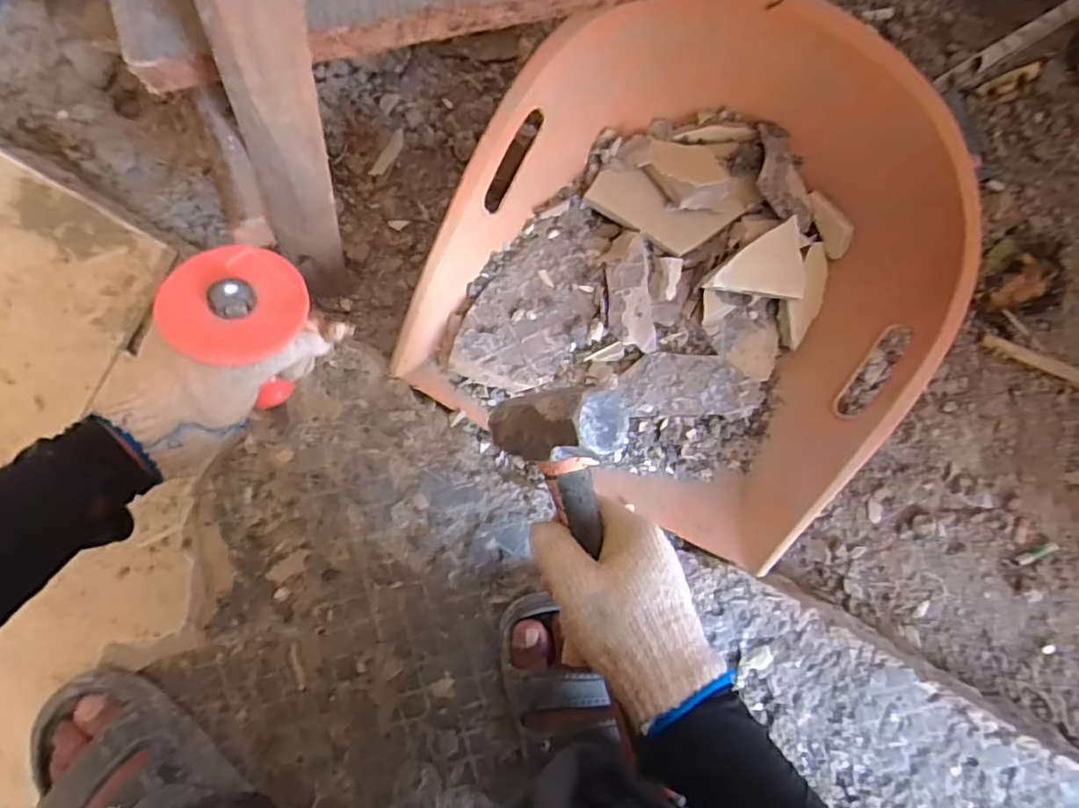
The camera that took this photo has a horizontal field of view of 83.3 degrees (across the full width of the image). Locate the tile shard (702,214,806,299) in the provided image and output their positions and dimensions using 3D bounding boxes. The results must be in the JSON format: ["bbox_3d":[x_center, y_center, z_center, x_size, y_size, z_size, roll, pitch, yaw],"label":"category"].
[{"bbox_3d":[0.202,-0.114,0.534,0.094,0.010,0.059,-34,89,-5],"label":"tile shard"}]

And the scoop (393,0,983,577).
[{"bbox_3d":[0.134,-0.112,0.513,0.395,0.111,0.403,29,92,-1],"label":"scoop"}]

